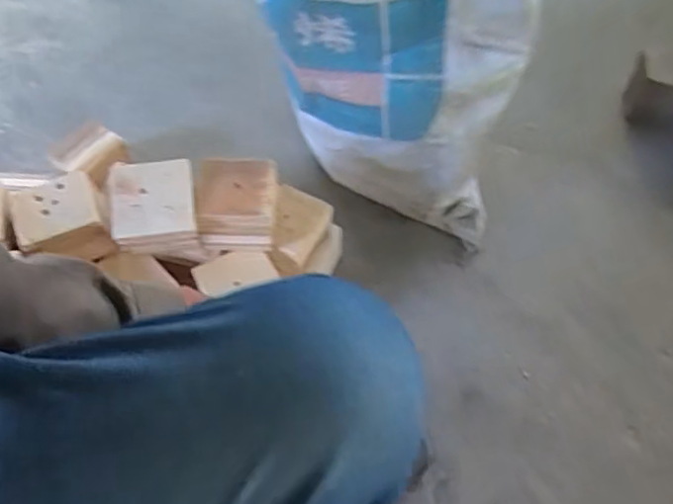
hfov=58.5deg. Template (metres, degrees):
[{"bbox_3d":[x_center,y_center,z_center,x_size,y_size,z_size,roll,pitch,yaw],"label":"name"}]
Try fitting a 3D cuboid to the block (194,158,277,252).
[{"bbox_3d":[-0.123,-0.061,0.752,0.095,0.070,0.101,1,59,-2],"label":"block"}]

